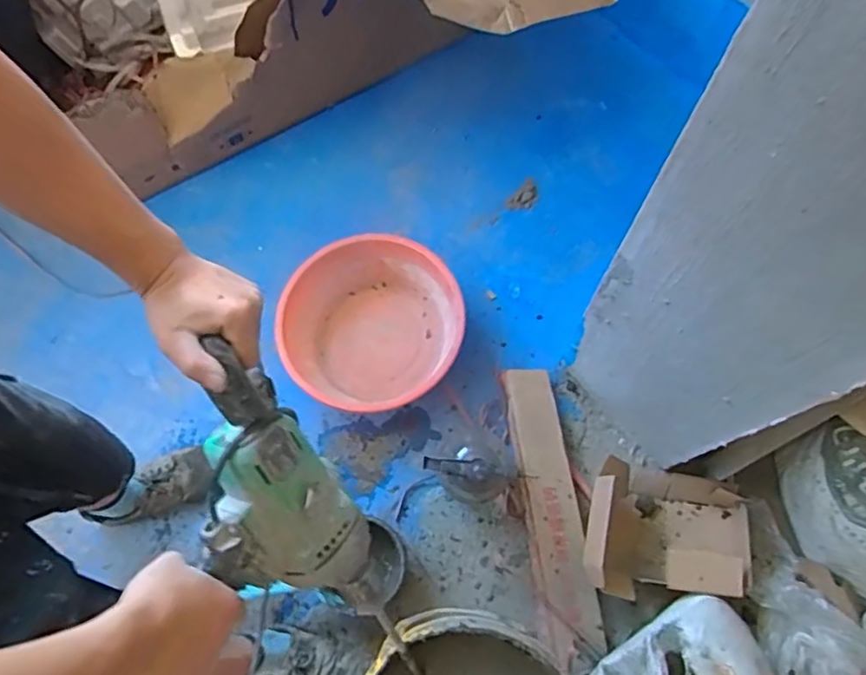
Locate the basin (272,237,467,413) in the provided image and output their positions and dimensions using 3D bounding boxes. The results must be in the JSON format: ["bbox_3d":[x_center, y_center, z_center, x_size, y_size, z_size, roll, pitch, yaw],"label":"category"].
[{"bbox_3d":[-0.127,-0.020,1.190,0.365,0.119,0.321,10,73,5],"label":"basin"}]

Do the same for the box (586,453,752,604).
[{"bbox_3d":[0.392,0.337,1.060,0.270,0.120,0.226,15,73,7],"label":"box"}]

